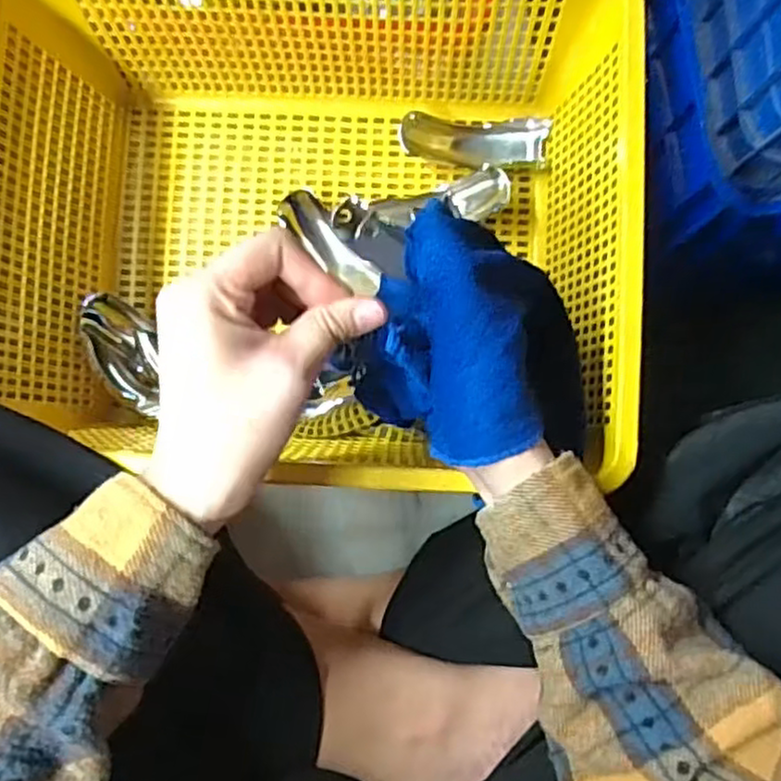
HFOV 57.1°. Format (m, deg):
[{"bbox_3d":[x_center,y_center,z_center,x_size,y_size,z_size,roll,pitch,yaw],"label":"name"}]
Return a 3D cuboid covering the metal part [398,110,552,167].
[{"bbox_3d":[0.058,-0.177,0.519,0.109,0.040,0.040,-1,82,-15],"label":"metal part"}]

